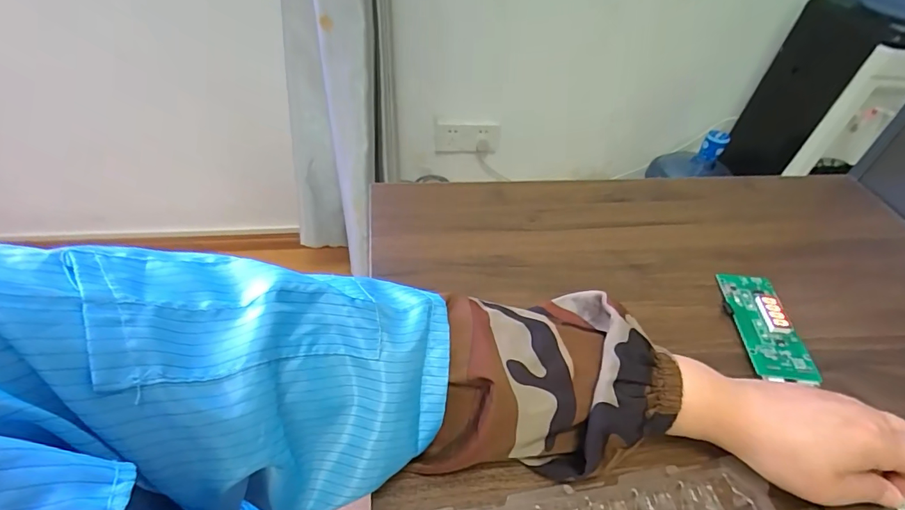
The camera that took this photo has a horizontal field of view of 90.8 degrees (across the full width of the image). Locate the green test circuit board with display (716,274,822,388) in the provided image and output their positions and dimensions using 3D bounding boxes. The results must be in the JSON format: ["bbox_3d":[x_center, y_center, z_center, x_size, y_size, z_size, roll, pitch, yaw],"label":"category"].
[{"bbox_3d":[0.258,0.056,0.372,0.048,0.011,0.106,6,45,2],"label":"green test circuit board with display"}]

